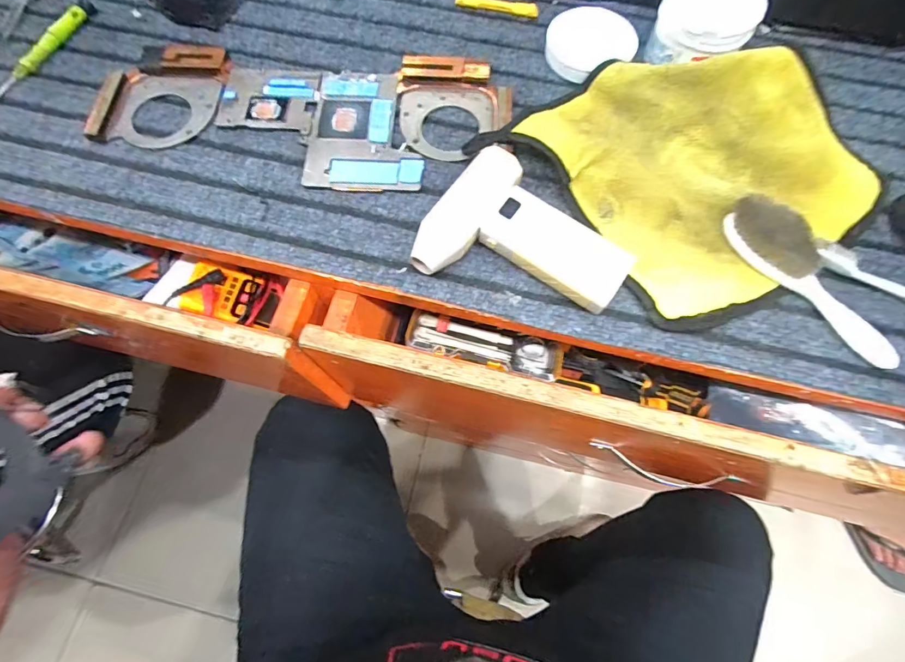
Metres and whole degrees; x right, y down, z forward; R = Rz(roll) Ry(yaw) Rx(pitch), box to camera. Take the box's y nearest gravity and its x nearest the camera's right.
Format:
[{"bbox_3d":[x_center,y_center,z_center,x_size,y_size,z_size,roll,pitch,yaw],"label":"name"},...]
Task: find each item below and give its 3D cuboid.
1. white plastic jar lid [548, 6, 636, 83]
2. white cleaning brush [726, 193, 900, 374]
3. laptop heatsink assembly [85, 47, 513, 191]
[{"bbox_3d":[0.122,-0.258,0.394,0.070,0.019,0.071,0,71,0],"label":"white plastic jar lid"},{"bbox_3d":[0.254,-0.036,0.308,0.032,0.030,0.145,-30,74,-9],"label":"white cleaning brush"},{"bbox_3d":[-0.127,-0.182,0.370,0.339,0.010,0.134,4,71,2],"label":"laptop heatsink assembly"}]

